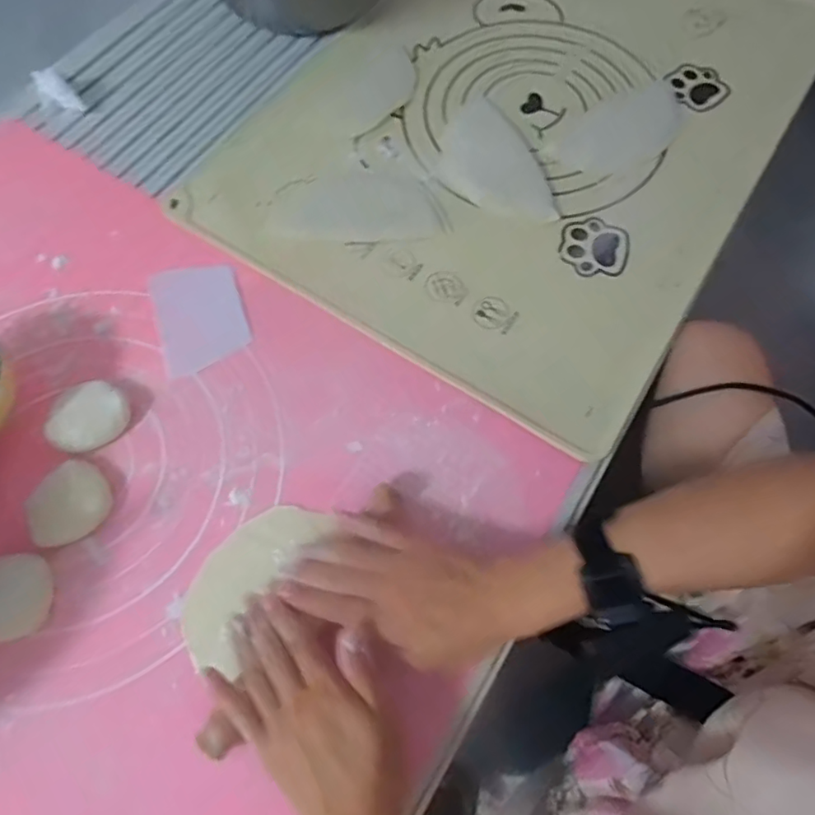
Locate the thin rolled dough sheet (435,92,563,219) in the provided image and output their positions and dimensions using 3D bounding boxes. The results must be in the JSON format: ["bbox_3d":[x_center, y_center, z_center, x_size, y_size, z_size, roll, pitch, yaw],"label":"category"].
[{"bbox_3d":[0.083,-0.259,0.585,0.103,0.009,0.172,-14,66,-4],"label":"thin rolled dough sheet"}]

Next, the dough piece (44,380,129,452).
[{"bbox_3d":[-0.266,0.010,0.465,0.060,0.024,0.057,1,68,-2],"label":"dough piece"}]

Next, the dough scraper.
[{"bbox_3d":[-0.192,-0.087,0.518,0.077,0.004,0.110,-19,71,-9],"label":"dough scraper"}]

